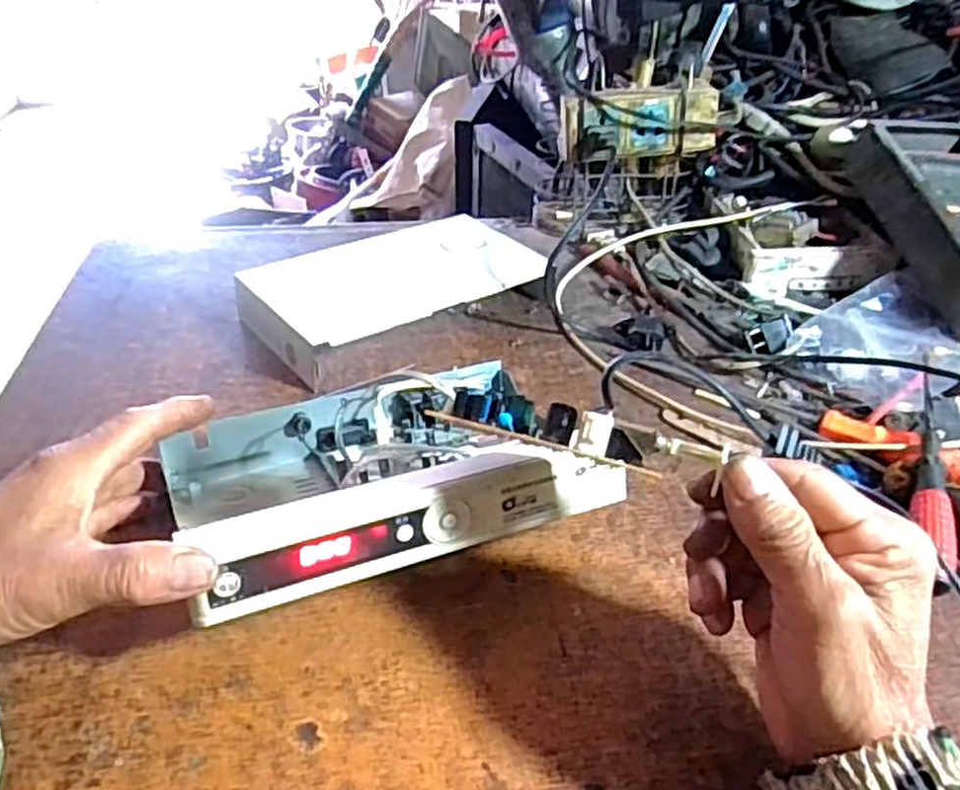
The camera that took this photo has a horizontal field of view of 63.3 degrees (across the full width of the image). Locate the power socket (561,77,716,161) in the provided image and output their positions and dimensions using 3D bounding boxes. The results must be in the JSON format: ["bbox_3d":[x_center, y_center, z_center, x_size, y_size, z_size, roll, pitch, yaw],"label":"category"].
[{"bbox_3d":[0.139,-0.237,0.677,0.134,0.052,0.044,-8,42,-9],"label":"power socket"}]

